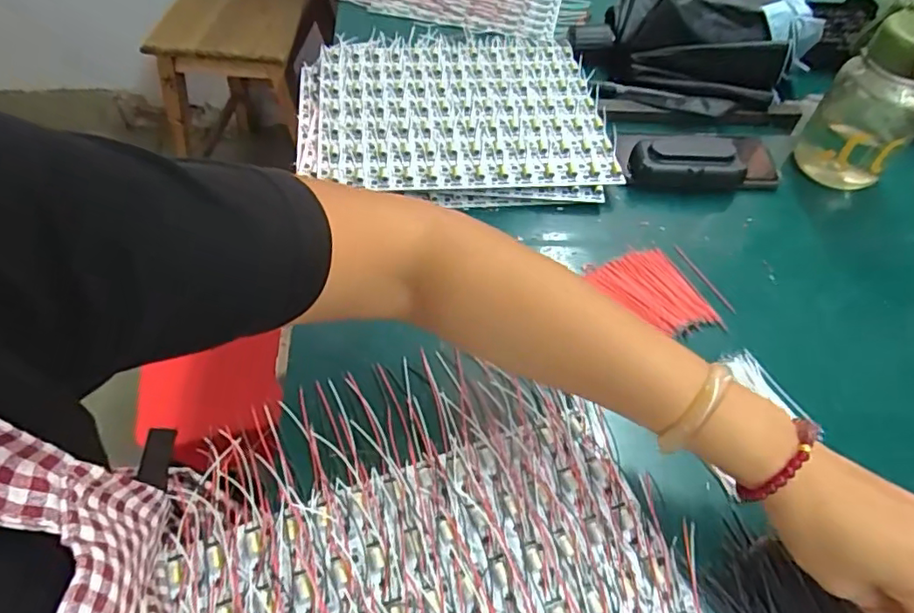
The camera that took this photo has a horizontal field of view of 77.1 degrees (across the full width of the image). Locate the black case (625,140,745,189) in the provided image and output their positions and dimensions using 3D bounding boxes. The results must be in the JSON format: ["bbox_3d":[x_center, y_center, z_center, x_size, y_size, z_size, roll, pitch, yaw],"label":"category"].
[{"bbox_3d":[0.230,-0.141,0.568,0.110,0.044,0.025,4,58,0],"label":"black case"}]

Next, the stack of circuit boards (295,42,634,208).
[{"bbox_3d":[-0.010,-0.207,0.617,0.312,0.026,0.279,-5,54,-6],"label":"stack of circuit boards"}]

